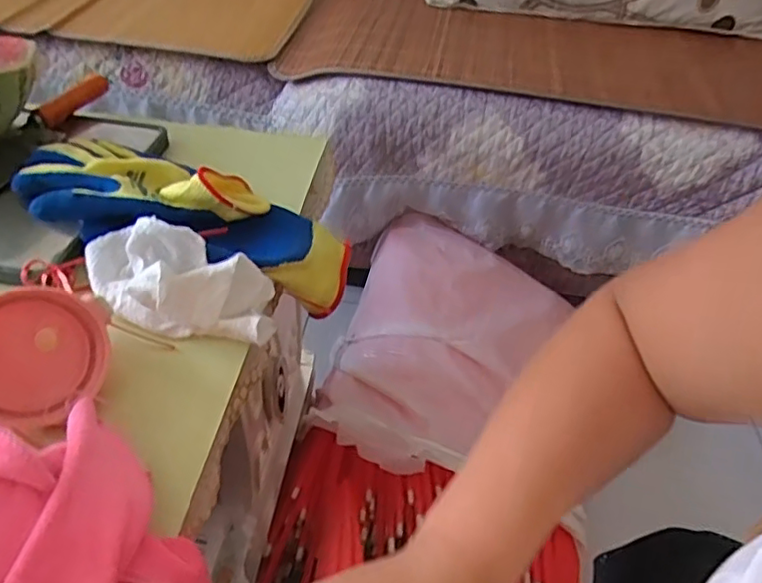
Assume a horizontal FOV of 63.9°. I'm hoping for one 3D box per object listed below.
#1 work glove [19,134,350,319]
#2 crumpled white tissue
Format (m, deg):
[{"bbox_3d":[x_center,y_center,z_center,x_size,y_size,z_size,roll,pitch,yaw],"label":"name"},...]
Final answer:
[{"bbox_3d":[-0.170,-0.070,0.530,0.300,0.085,0.125,19,44,-2],"label":"work glove"},{"bbox_3d":[-0.157,-0.011,0.459,0.158,0.056,0.062,15,44,11],"label":"crumpled white tissue"}]

